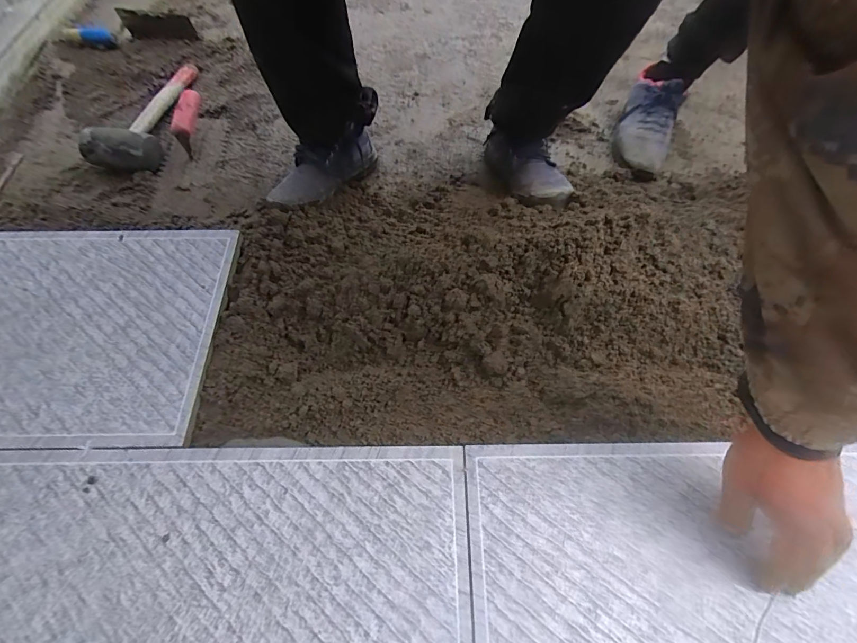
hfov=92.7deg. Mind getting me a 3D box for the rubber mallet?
[{"bbox_3d":[-0.554,-0.448,0.843,0.115,0.055,0.364,9,63,5],"label":"rubber mallet"}]

